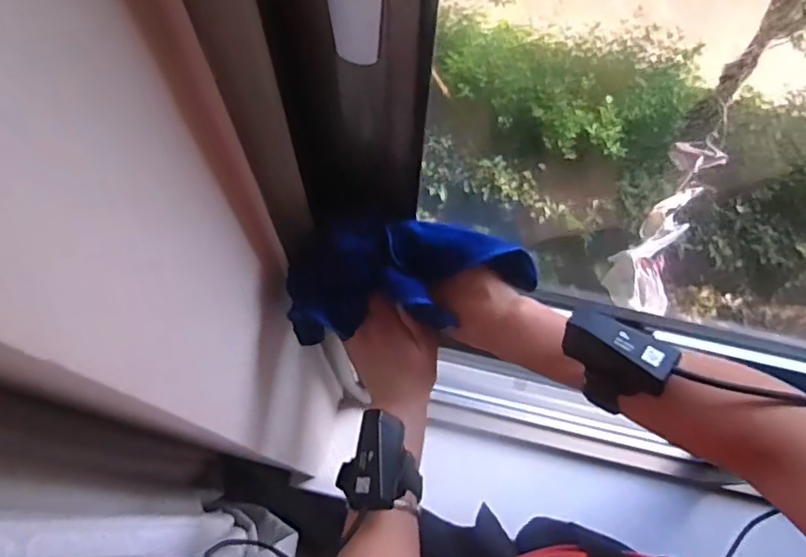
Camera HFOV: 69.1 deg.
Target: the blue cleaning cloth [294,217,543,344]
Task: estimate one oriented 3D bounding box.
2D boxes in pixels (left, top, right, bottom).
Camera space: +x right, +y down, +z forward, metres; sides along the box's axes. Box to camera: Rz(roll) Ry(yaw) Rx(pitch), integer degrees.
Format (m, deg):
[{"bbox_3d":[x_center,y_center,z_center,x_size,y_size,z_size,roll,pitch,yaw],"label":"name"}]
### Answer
[{"bbox_3d":[0.006,-0.002,0.483,0.205,0.103,0.064,-6,69,-5],"label":"blue cleaning cloth"}]

